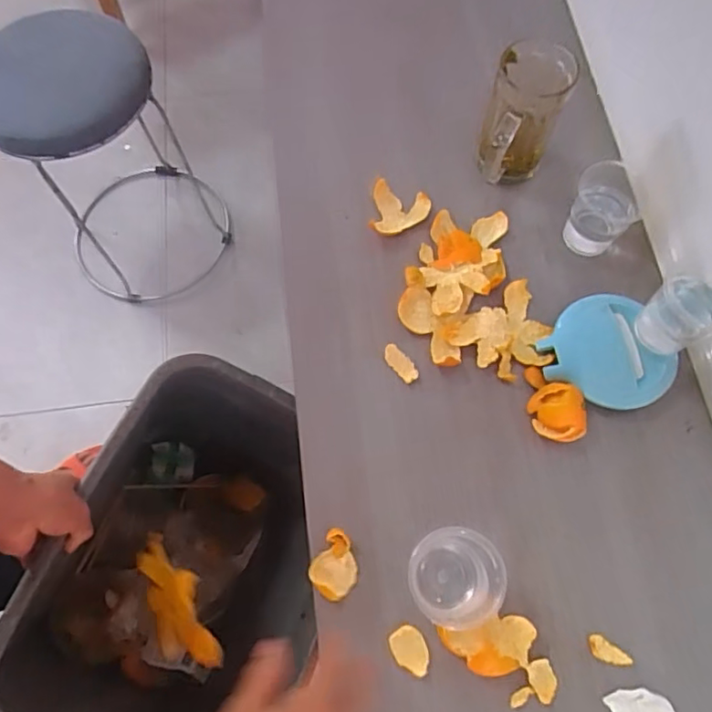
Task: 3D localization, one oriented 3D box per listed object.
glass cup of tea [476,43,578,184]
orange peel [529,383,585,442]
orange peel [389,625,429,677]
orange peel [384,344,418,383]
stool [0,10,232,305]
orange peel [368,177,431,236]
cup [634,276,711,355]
[{"bbox_3d":[0.173,-0.247,0.623,0.075,0.127,0.112,18,70,7],"label":"glass cup of tea"},{"bbox_3d":[0.193,0.054,0.559,0.044,0.031,0.053,-10,69,-4],"label":"orange peel"},{"bbox_3d":[0.047,0.254,0.503,0.028,0.005,0.040,-28,71,-10],"label":"orange peel"},{"bbox_3d":[0.045,0.007,0.595,0.019,0.009,0.042,-39,73,-14],"label":"orange peel"},{"bbox_3d":[-0.474,-0.356,1.131,0.282,0.473,0.332,-34,72,-12],"label":"stool"},{"bbox_3d":[0.050,-0.163,0.656,0.063,0.028,0.055,6,69,3],"label":"orange peel"},{"bbox_3d":[0.302,-0.036,0.552,0.053,0.063,0.049,0,69,0],"label":"cup"}]

